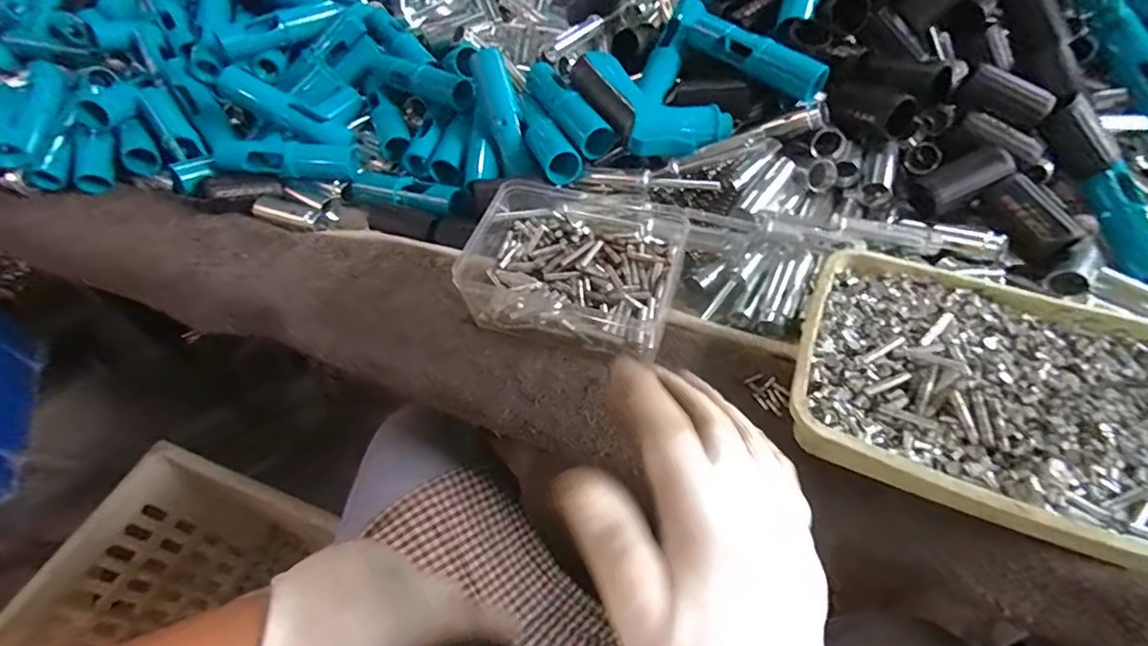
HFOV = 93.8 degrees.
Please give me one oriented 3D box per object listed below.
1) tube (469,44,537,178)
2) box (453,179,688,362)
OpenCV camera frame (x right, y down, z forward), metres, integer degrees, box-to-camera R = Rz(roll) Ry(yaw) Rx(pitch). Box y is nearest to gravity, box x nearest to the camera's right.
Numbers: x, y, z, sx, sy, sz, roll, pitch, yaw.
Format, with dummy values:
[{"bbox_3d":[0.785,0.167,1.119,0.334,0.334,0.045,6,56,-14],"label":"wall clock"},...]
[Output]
[{"bbox_3d":[-0.063,-0.184,0.473,0.030,0.022,0.114,-18,90,-9],"label":"tube"},{"bbox_3d":[0.005,-0.049,0.406,0.157,0.045,0.146,16,56,17],"label":"box"}]

